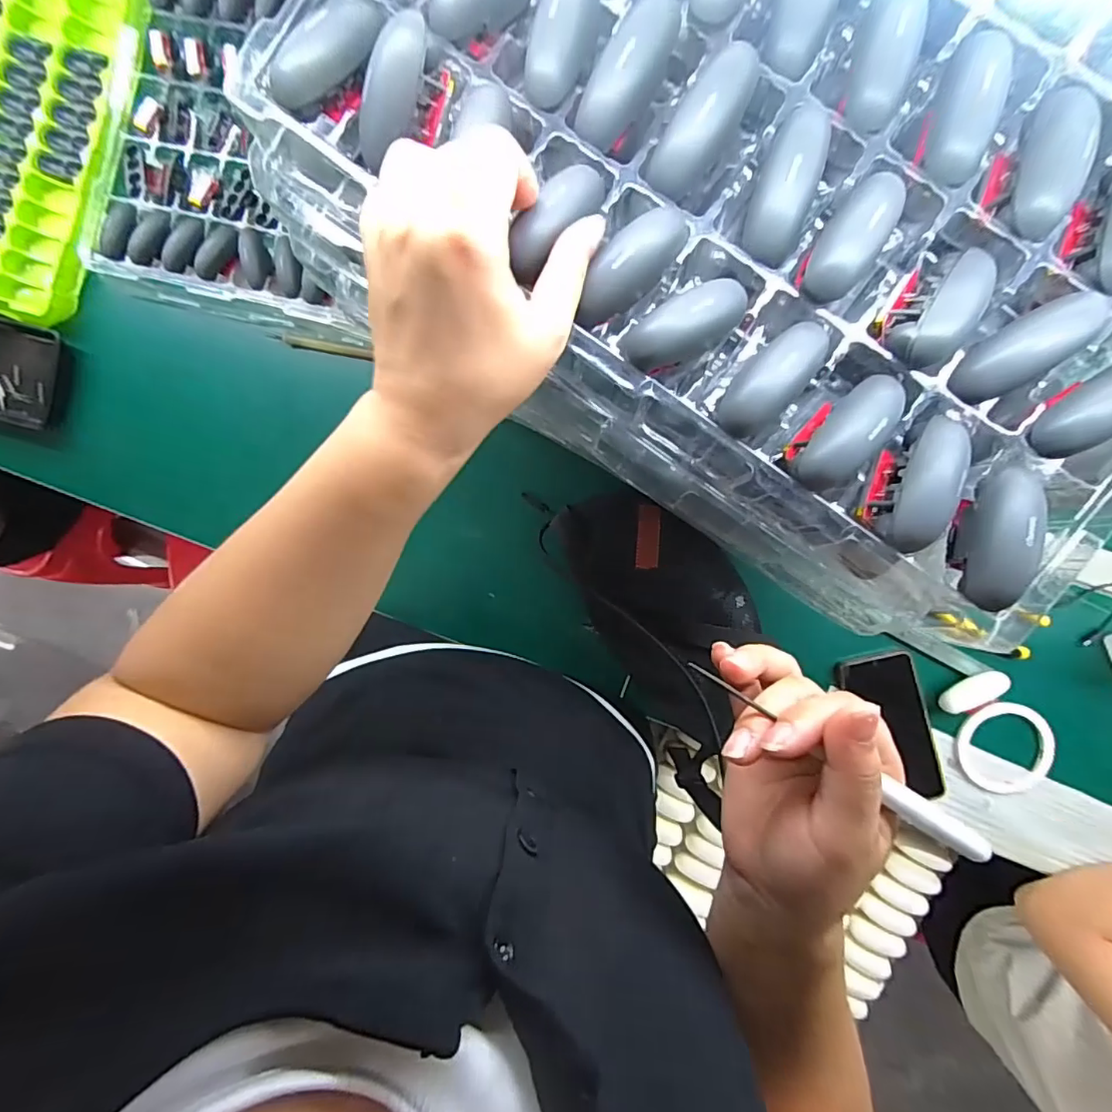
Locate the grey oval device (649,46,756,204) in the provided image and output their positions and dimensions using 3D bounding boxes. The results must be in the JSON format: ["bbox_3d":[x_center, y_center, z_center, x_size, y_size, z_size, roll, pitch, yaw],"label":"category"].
[{"bbox_3d":[0.067,-0.195,0.243,0.027,0.016,0.063,36,111,2],"label":"grey oval device"}]

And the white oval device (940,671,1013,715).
[{"bbox_3d":[0.437,0.142,0.566,0.067,0.025,0.027,-31,89,6],"label":"white oval device"}]

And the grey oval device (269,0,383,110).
[{"bbox_3d":[-0.108,-0.235,0.250,0.017,0.020,0.061,44,96,2],"label":"grey oval device"}]

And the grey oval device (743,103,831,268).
[{"bbox_3d":[0.105,-0.167,0.243,0.026,0.018,0.066,21,94,4],"label":"grey oval device"}]

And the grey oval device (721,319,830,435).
[{"bbox_3d":[0.100,-0.082,0.246,0.026,0.015,0.059,43,96,3],"label":"grey oval device"}]

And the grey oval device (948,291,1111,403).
[{"bbox_3d":[0.208,-0.093,0.235,0.066,0.015,0.026,-33,89,6],"label":"grey oval device"}]

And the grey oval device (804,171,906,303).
[{"bbox_3d":[0.134,-0.144,0.238,0.025,0.017,0.062,30,95,4],"label":"grey oval device"}]

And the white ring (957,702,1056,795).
[{"bbox_3d":[0.483,0.209,0.575,0.096,0.008,0.097,0,95,6],"label":"white ring"}]

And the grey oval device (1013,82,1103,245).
[{"bbox_3d":[0.215,-0.171,0.232,0.024,0.016,0.063,16,94,5],"label":"grey oval device"}]

